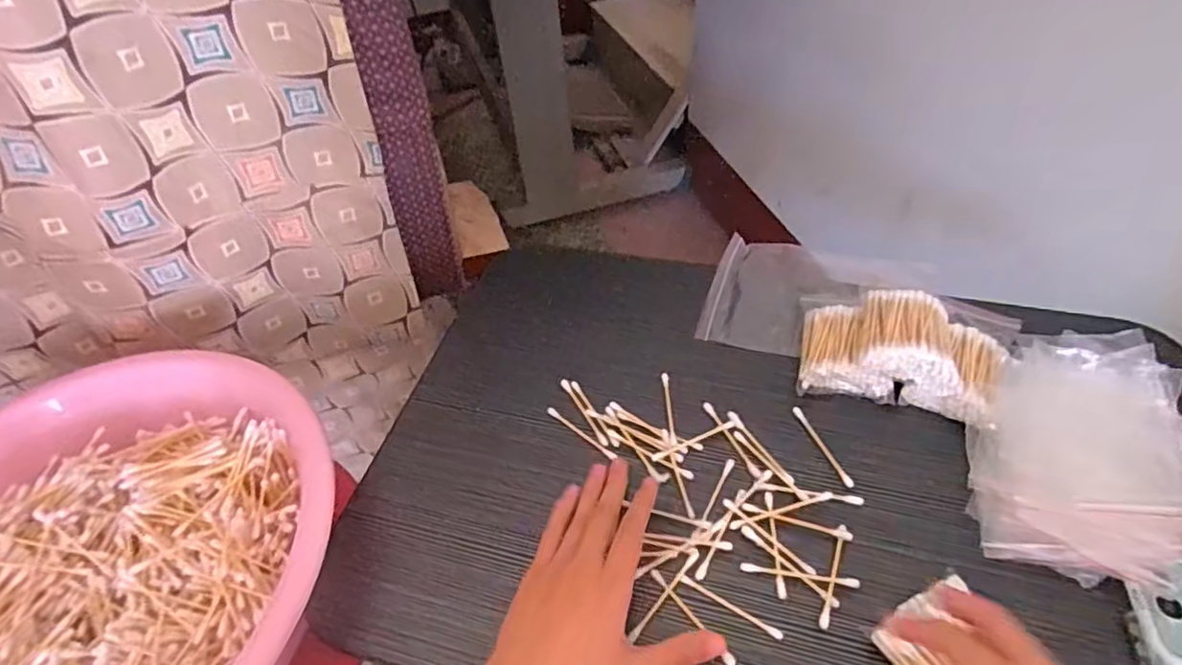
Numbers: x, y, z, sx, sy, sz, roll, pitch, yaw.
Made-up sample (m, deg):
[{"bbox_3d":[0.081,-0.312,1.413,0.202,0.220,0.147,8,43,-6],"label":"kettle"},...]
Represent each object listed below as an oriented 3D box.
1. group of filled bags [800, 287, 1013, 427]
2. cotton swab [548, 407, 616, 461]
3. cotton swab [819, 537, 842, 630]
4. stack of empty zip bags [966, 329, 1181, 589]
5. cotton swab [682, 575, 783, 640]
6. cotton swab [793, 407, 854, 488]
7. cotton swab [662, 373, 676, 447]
[{"bbox_3d":[0.239,0.007,0.470,0.146,0.053,0.110,14,52,17],"label":"group of filled bags"},{"bbox_3d":[-0.009,0.077,0.475,0.067,0.004,0.006,32,59,29],"label":"cotton swab"},{"bbox_3d":[0.149,0.147,0.376,0.005,0.004,0.068,17,52,19],"label":"cotton swab"},{"bbox_3d":[0.321,0.073,0.400,0.143,0.023,0.164,2,59,9],"label":"stack of empty zip bags"},{"bbox_3d":[0.087,0.170,0.381,0.066,0.004,0.006,24,55,24],"label":"cotton swab"},{"bbox_3d":[0.168,0.081,0.445,0.007,0.005,0.070,-17,49,-9],"label":"cotton swab"},{"bbox_3d":[0.060,0.057,0.476,0.007,0.004,0.069,-3,49,4],"label":"cotton swab"}]

